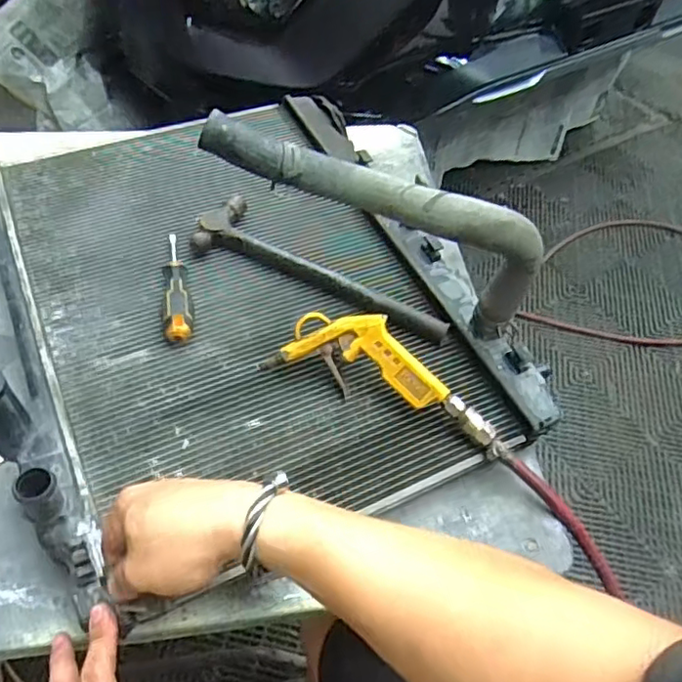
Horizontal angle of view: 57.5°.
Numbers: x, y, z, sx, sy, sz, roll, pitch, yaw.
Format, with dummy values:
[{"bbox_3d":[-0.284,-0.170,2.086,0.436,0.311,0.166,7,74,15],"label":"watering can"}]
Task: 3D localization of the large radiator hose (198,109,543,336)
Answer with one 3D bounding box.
[{"bbox_3d":[0.037,-0.117,0.559,0.320,0.131,0.058,24,52,-9],"label":"large radiator hose"}]

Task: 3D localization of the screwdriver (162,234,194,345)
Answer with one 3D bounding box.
[{"bbox_3d":[-0.165,-0.060,0.627,0.027,0.029,0.147,-6,53,-10],"label":"screwdriver"}]

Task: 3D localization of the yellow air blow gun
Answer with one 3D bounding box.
[{"bbox_3d":[0.050,0.026,0.569,0.225,0.081,0.027,19,15,10],"label":"yellow air blow gun"}]

